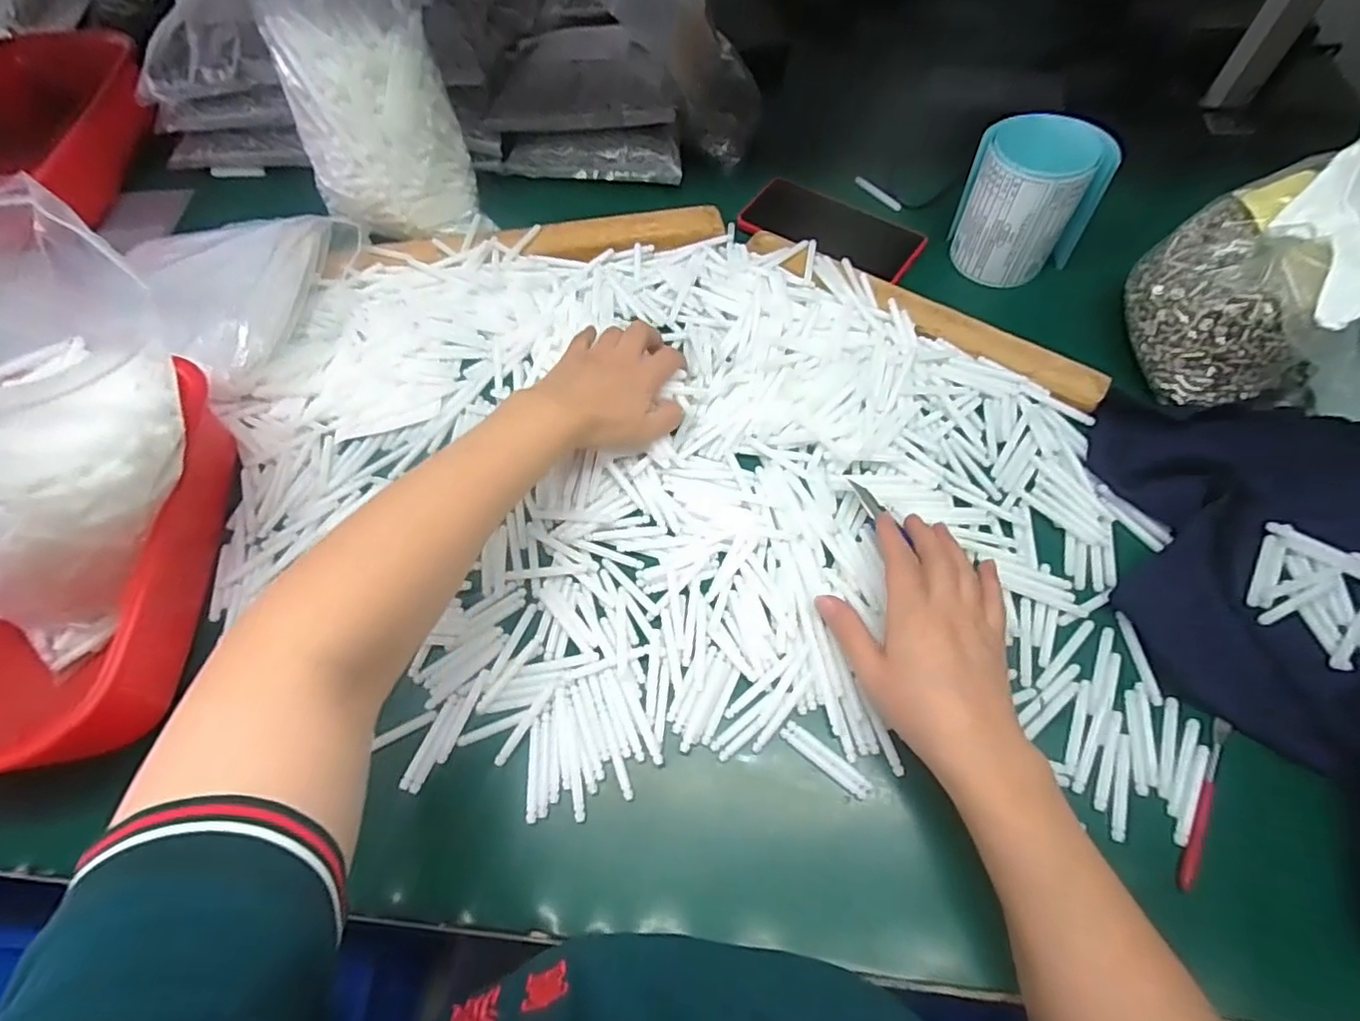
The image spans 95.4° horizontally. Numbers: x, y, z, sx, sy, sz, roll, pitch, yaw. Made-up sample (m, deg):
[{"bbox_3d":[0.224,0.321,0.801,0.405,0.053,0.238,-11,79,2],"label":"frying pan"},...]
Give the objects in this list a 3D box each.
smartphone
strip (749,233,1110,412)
[{"bbox_3d":[0.137,-0.256,0.569,0.160,0.016,0.065,30,69,16],"label":"smartphone"},{"bbox_3d":[0.196,-0.171,0.514,0.311,0.012,0.043,31,69,17],"label":"strip"}]

